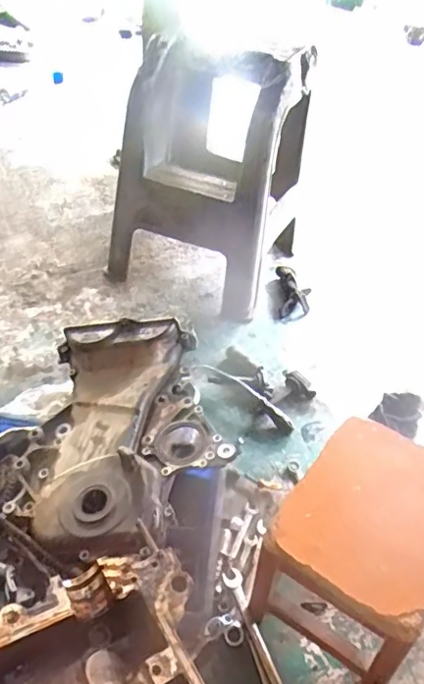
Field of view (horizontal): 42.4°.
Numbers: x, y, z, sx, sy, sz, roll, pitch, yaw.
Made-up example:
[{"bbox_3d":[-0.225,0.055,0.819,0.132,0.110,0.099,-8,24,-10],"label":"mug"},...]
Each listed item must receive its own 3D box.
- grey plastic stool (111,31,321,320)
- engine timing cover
[{"bbox_3d":[0.022,-0.471,1.492,0.438,0.588,0.472,21,44,17],"label":"grey plastic stool"},{"bbox_3d":[-0.146,0.138,0.874,0.316,0.111,0.409,-3,42,-9],"label":"engine timing cover"}]

